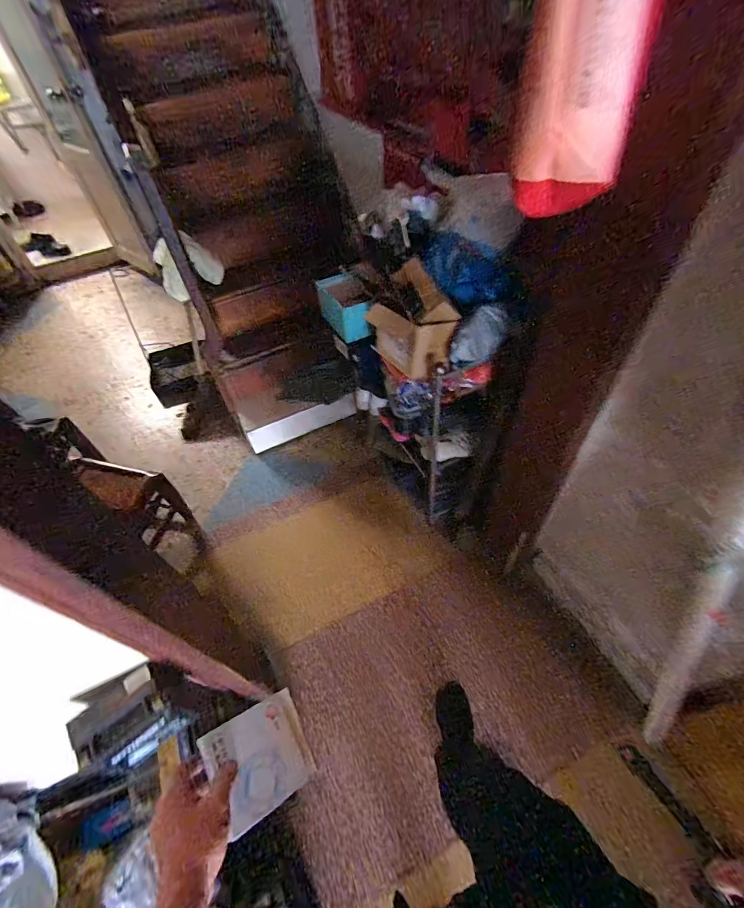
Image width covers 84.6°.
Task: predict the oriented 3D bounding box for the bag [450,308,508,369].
[{"bbox_3d":[0.260,-0.280,0.993,0.120,0.112,0.088,13,54,15],"label":"bag"}]

